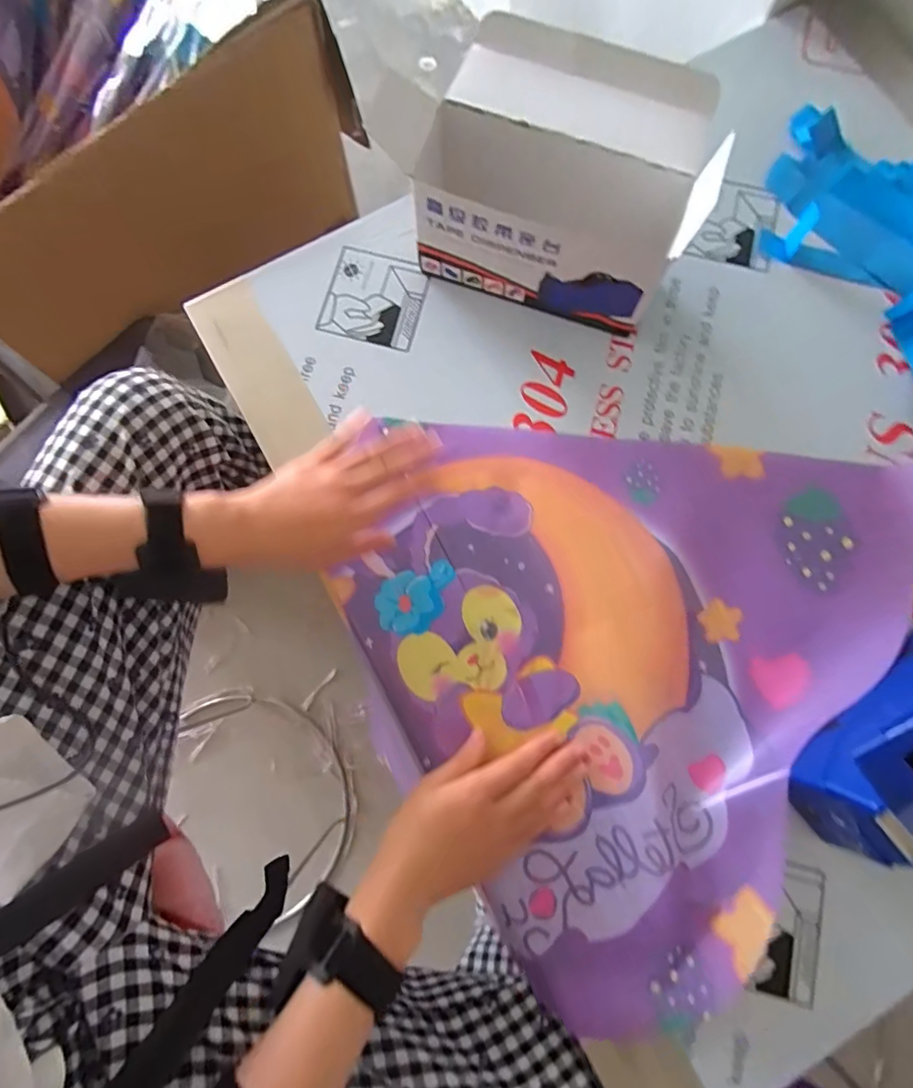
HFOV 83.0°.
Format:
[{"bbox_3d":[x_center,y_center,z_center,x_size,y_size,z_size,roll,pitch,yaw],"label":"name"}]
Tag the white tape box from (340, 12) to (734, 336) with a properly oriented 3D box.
[{"bbox_3d":[0.088,-0.306,0.445,0.208,0.119,0.164,17,79,2],"label":"white tape box"}]

